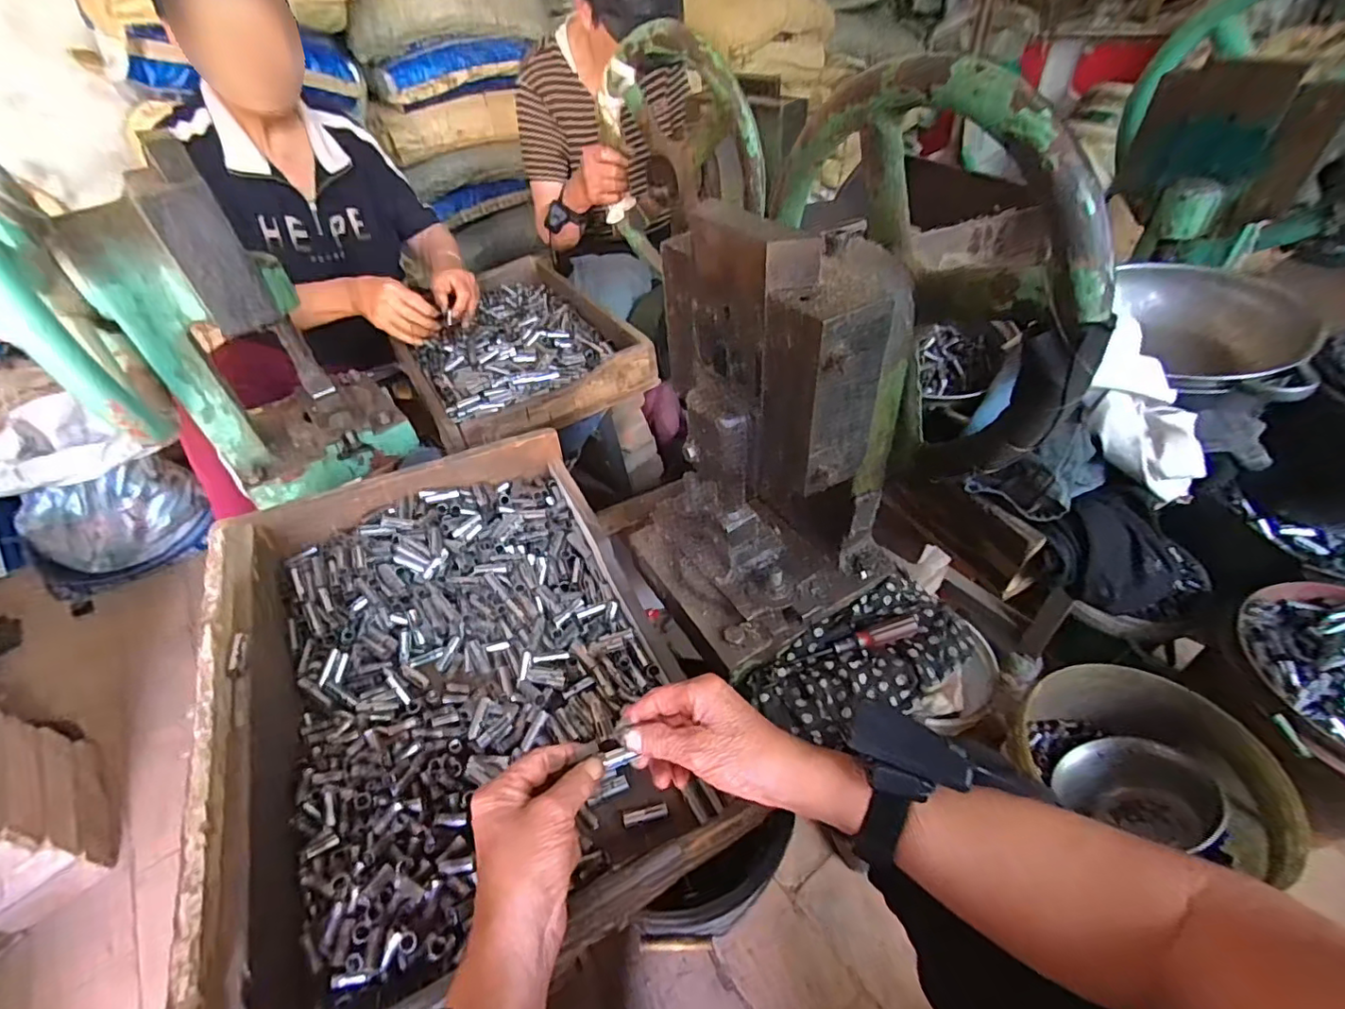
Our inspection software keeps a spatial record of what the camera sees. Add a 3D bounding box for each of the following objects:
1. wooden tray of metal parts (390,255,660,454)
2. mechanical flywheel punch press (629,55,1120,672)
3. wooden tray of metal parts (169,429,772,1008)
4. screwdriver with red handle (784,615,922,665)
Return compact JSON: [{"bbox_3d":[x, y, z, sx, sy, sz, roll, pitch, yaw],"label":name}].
[{"bbox_3d":[-0.279,-0.273,0.944,0.313,0.070,0.457,-26,48,-20],"label":"wooden tray of metal parts"},{"bbox_3d":[0.108,-0.082,0.481,0.249,0.403,0.300,-28,49,-21],"label":"mechanical flywheel punch press"},{"bbox_3d":[-0.196,0.133,0.519,0.339,0.136,0.478,-23,47,-17],"label":"wooden tray of metal parts"},{"bbox_3d":[0.179,0.137,0.555,0.133,0.021,0.019,-14,45,-9],"label":"screwdriver with red handle"}]

